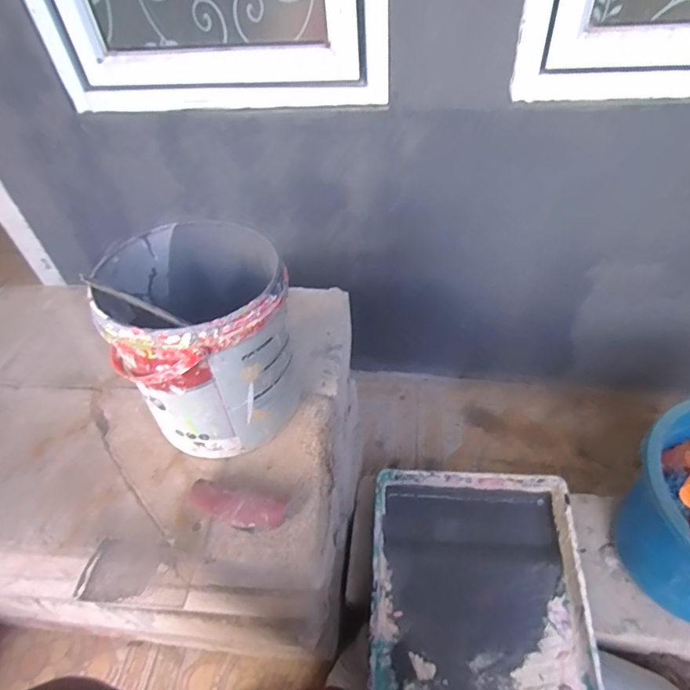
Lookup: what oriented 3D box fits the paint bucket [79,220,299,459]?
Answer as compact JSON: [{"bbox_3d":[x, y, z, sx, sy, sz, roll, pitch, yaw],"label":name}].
[{"bbox_3d":[-0.142,-0.004,0.511,0.172,0.193,0.183,-22,48,-14],"label":"paint bucket"}]

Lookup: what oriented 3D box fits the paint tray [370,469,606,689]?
[{"bbox_3d":[0.177,0.352,0.638,0.273,0.077,0.350,1,47,7],"label":"paint tray"}]

